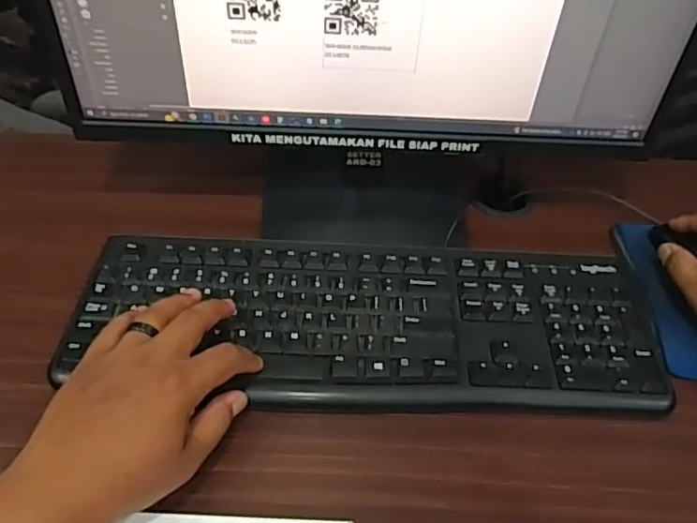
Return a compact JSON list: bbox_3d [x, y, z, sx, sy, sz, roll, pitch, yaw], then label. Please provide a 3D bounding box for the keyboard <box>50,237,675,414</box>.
[{"bbox_3d":[0.015,0.041,0.454,0.434,0.014,0.156,6,48,2],"label":"keyboard"}]

